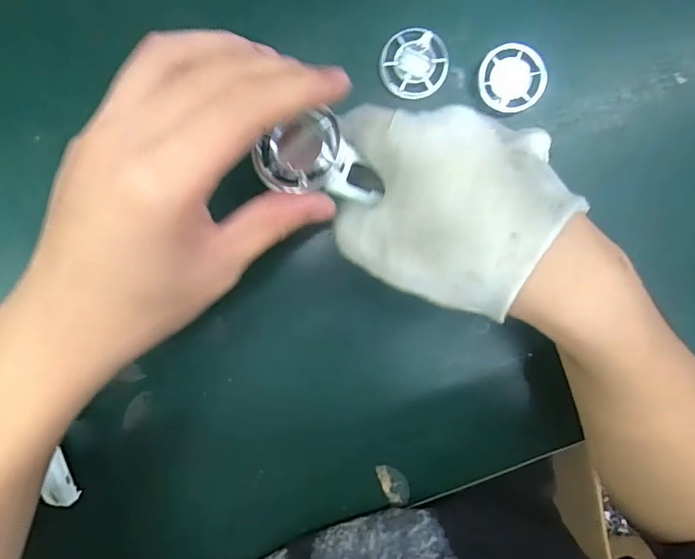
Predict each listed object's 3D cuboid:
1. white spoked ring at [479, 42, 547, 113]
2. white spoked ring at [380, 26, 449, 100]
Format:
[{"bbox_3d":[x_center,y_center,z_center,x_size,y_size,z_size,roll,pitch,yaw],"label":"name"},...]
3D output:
[{"bbox_3d":[0.098,-0.120,0.310,0.039,0.006,0.039,0,94,1],"label":"white spoked ring"},{"bbox_3d":[0.039,-0.128,0.310,0.040,0.006,0.040,0,94,1],"label":"white spoked ring"}]

